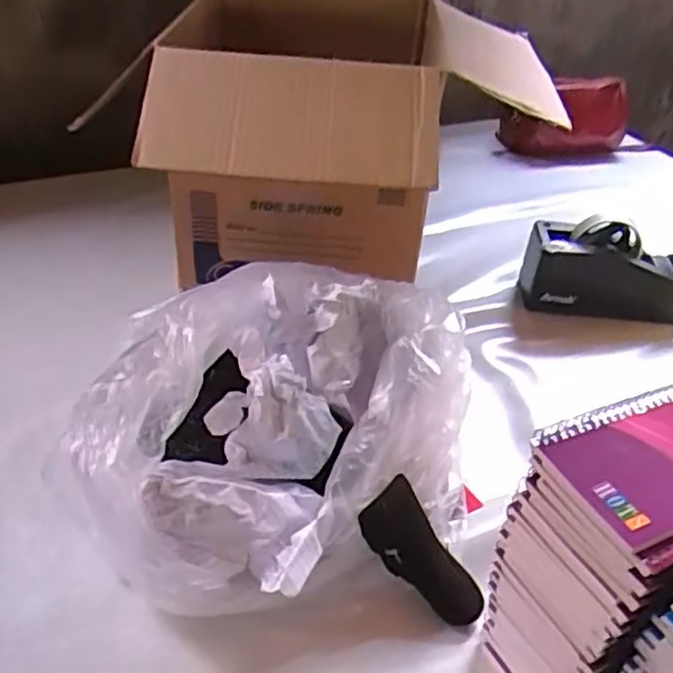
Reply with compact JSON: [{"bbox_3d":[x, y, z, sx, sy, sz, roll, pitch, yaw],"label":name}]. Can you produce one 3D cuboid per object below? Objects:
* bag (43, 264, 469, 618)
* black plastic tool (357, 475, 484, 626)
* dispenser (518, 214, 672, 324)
[{"bbox_3d":[-0.045,0.074,0.580,0.340,0.155,0.250,-16,42,-24],"label":"bag"},{"bbox_3d":[0.070,0.171,0.547,0.119,0.013,0.060,50,50,0],"label":"black plastic tool"},{"bbox_3d":[0.342,-0.087,0.864,0.205,0.098,0.085,9,38,7],"label":"dispenser"}]

